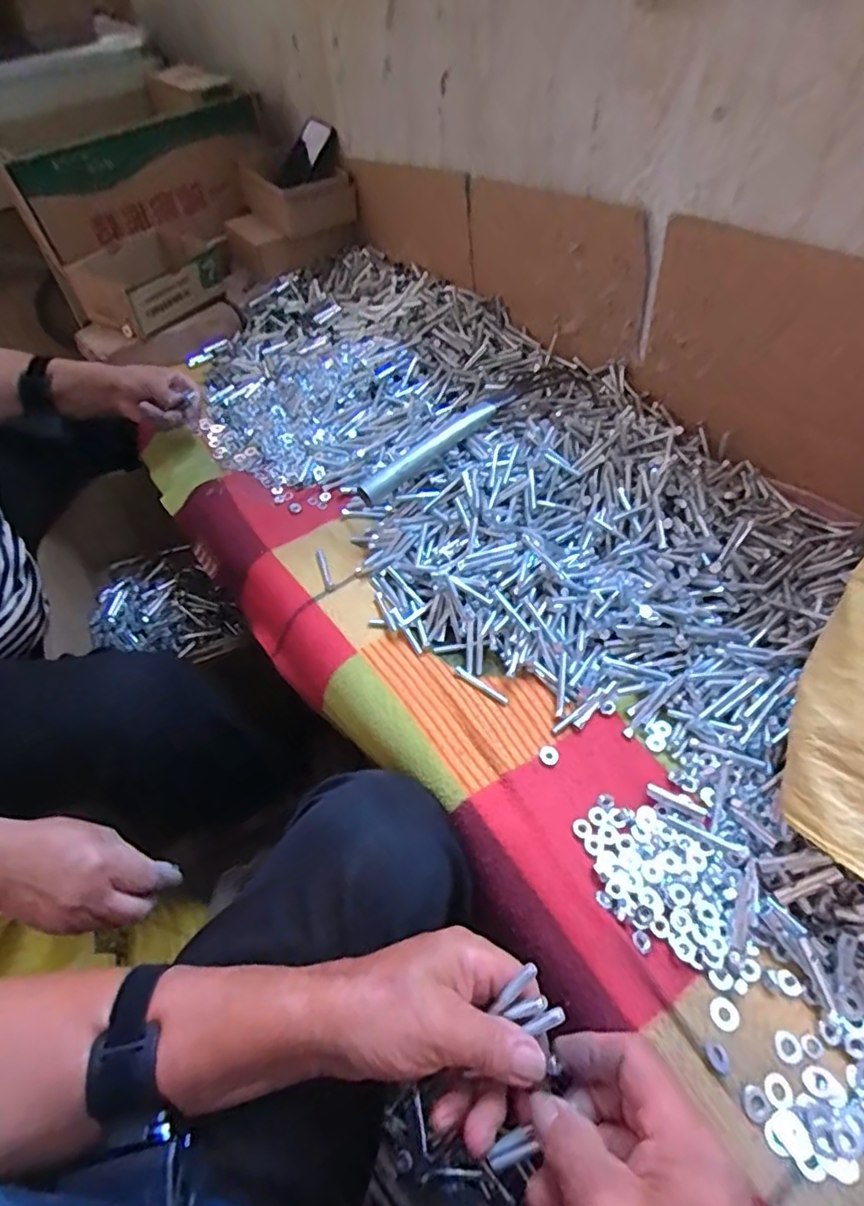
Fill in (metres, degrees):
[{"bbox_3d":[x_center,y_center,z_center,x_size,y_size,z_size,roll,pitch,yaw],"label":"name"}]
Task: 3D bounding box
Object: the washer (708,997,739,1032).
[{"bbox_3d":[0.189,0.266,0.378,0.018,0.004,0.018,-2,53,3],"label":"washer"}]

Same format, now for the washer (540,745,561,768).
[{"bbox_3d":[0.099,0.129,0.492,0.016,0.004,0.017,-2,53,3],"label":"washer"}]

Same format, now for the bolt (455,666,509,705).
[{"bbox_3d":[0.046,0.076,0.540,0.057,0.005,0.010,28,60,23],"label":"bolt"}]

